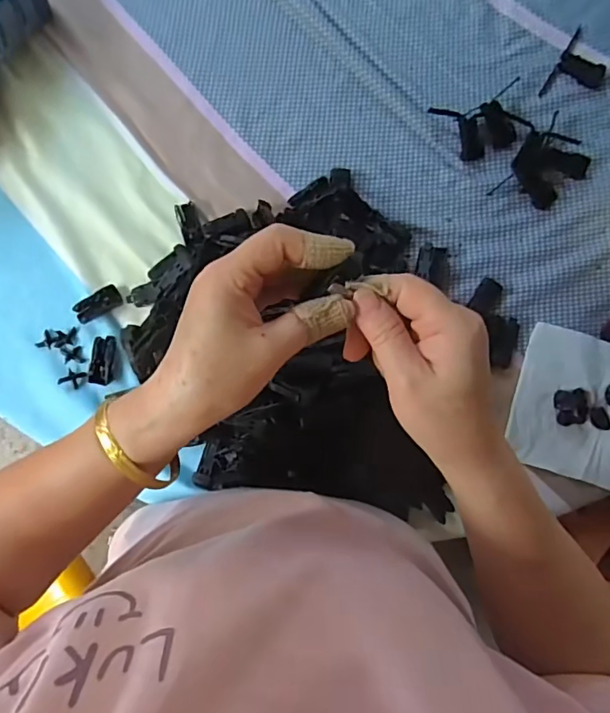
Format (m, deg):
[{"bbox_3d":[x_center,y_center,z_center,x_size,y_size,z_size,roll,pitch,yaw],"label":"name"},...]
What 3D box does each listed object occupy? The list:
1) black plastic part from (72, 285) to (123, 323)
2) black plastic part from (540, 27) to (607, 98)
[{"bbox_3d":[-0.204,-0.052,0.515,0.045,0.007,0.022,-28,86,-1],"label":"black plastic part"},{"bbox_3d":[0.280,-0.290,0.534,0.048,0.011,0.082,32,87,3],"label":"black plastic part"}]

